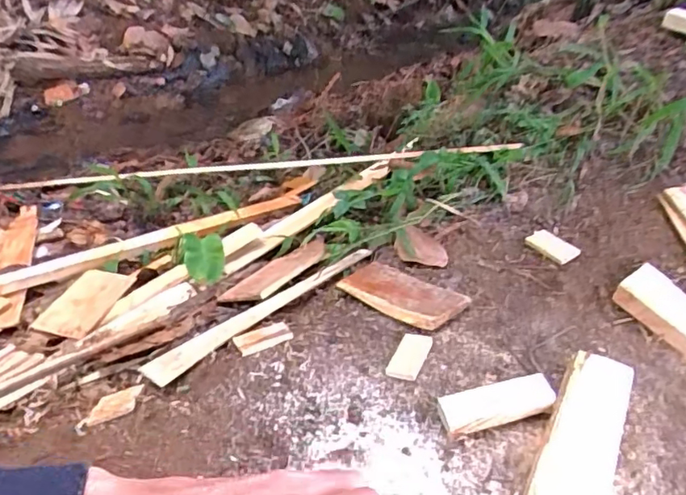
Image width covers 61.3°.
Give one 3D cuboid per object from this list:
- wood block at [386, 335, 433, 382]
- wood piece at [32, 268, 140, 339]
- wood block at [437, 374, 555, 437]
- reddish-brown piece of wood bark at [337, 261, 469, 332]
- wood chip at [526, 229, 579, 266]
[{"bbox_3d":[0.081,0.131,0.700,0.037,0.005,0.078,17,36,17],"label":"wood block"},{"bbox_3d":[-0.452,0.091,1.016,0.109,0.012,0.172,12,35,11],"label":"wood piece"},{"bbox_3d":[0.165,0.168,0.617,0.117,0.026,0.038,-14,36,-3],"label":"wood block"},{"bbox_3d":[0.079,0.063,0.814,0.085,0.009,0.185,-30,33,-31],"label":"reddish-brown piece of wood bark"},{"bbox_3d":[0.310,-0.002,0.860,0.041,0.005,0.076,-29,44,-17],"label":"wood chip"}]

